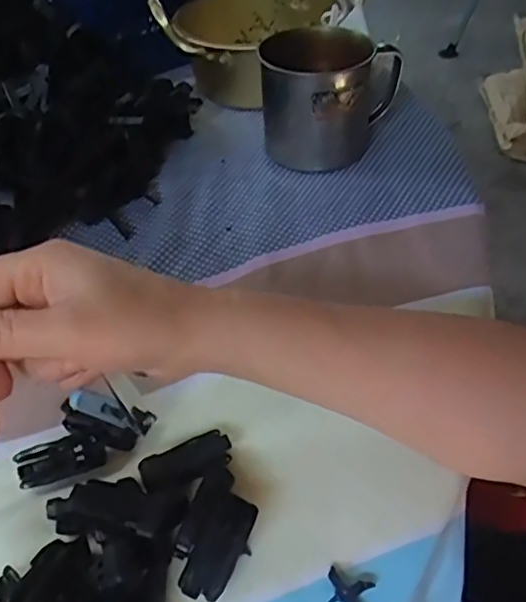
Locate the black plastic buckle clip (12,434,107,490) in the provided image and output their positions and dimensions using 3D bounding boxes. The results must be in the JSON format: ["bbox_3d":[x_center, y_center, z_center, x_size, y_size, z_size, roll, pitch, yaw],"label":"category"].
[{"bbox_3d":[-0.109,0.085,0.336,0.046,0.011,0.022,-19,46,-13],"label":"black plastic buckle clip"}]

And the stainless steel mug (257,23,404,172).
[{"bbox_3d":[0.057,-0.173,0.517,0.079,0.086,0.106,23,52,26],"label":"stainless steel mug"}]

